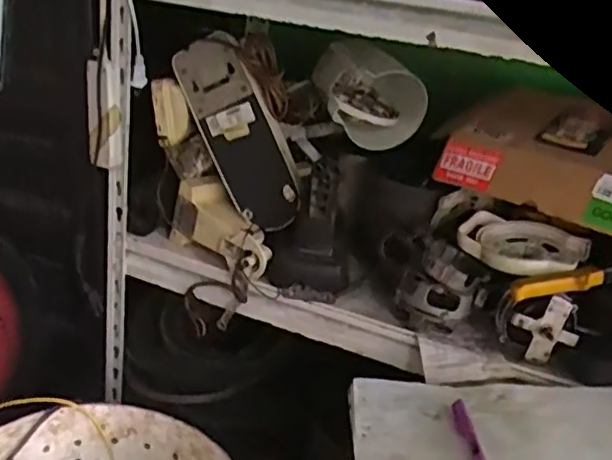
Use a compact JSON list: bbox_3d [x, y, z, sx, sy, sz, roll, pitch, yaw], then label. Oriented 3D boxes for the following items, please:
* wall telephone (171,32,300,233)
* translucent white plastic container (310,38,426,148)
[{"bbox_3d":[-0.091,-0.124,0.879,0.104,0.258,0.044,-21,8,27],"label":"wall telephone"},{"bbox_3d":[0.087,-0.197,0.956,0.141,0.129,0.113,-1,23,-22],"label":"translucent white plastic container"}]

